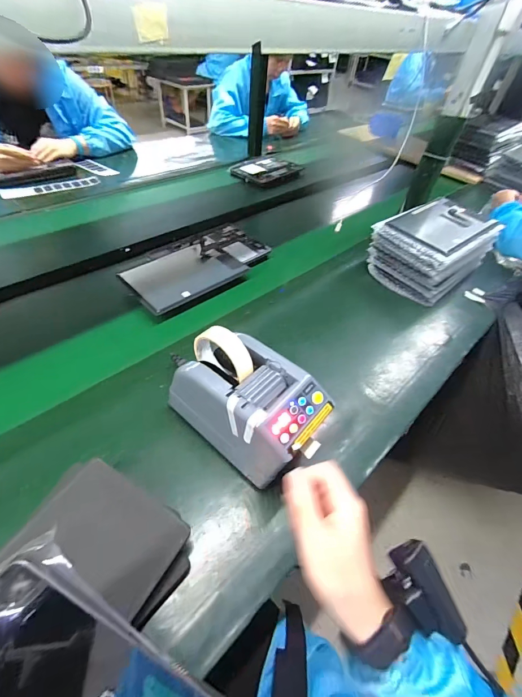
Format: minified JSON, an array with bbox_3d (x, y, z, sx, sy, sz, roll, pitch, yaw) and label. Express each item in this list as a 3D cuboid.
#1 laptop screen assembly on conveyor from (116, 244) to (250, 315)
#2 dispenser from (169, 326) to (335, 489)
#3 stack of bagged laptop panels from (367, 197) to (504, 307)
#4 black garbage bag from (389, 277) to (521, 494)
[{"bbox_3d":[-0.172,-0.169,0.722,0.240,0.014,0.163,-33,62,-33],"label":"laptop screen assembly on conveyor"},{"bbox_3d":[-0.020,0.076,0.456,0.213,0.163,0.111,34,53,22],"label":"dispenser"},{"bbox_3d":[0.426,-0.253,0.838,0.276,0.142,0.211,-31,58,-30],"label":"stack of bagged laptop panels"},{"bbox_3d":[0.804,0.196,1.065,0.478,0.676,0.366,36,53,24],"label":"black garbage bag"}]

